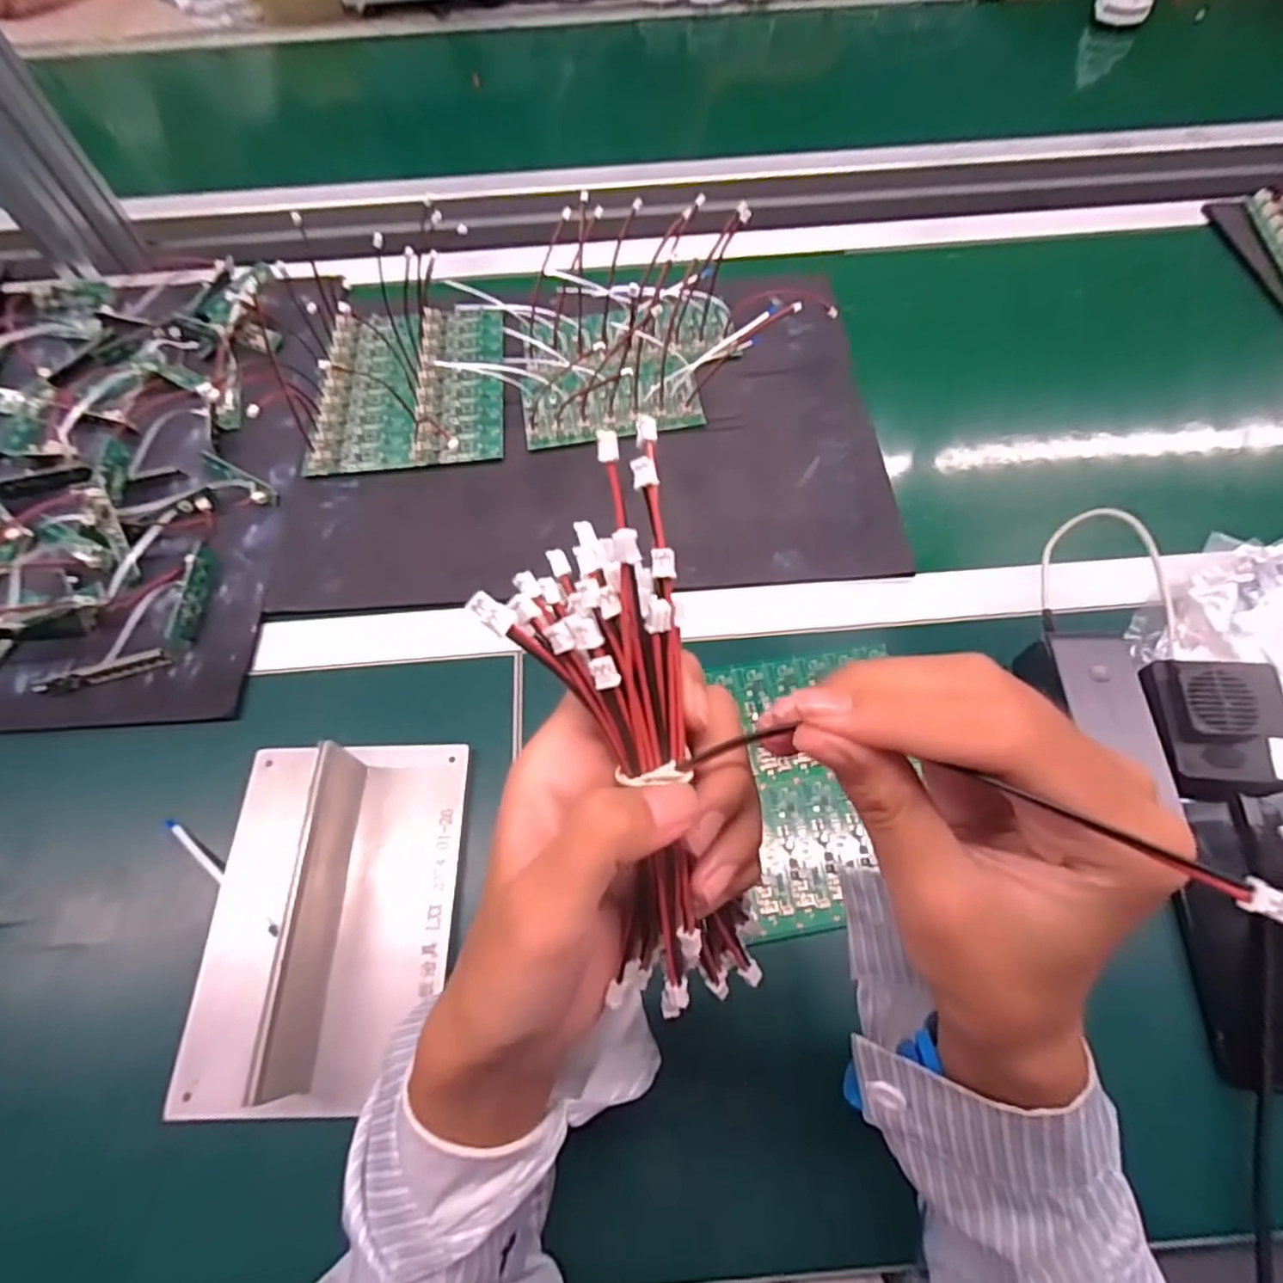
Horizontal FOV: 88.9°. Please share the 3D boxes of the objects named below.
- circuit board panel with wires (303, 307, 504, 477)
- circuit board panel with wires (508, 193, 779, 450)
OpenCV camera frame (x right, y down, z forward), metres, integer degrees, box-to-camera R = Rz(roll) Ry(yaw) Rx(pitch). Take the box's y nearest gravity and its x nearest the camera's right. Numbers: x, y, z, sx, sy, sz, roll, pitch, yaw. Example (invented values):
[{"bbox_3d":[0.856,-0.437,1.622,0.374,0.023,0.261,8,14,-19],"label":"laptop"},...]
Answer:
[{"bbox_3d":[-0.198,-0.229,0.570,0.153,0.016,0.184,-4,61,-1],"label":"circuit board panel with wires"},{"bbox_3d":[-0.010,-0.267,0.542,0.211,0.113,0.137,-11,62,-4],"label":"circuit board panel with wires"}]

